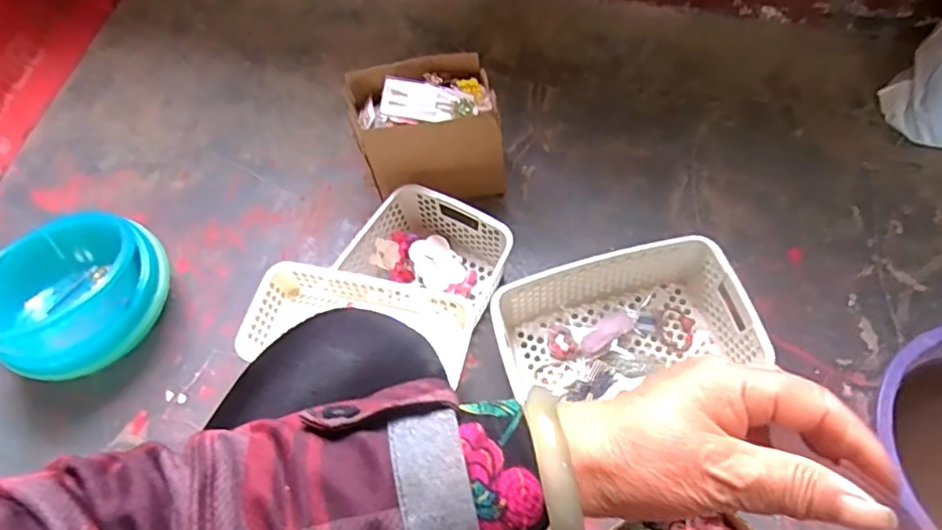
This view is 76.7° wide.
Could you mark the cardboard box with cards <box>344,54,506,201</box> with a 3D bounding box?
[{"bbox_3d":[-0.062,-0.188,0.875,0.205,0.178,0.135,-7,63,0],"label":"cardboard box with cards"}]

